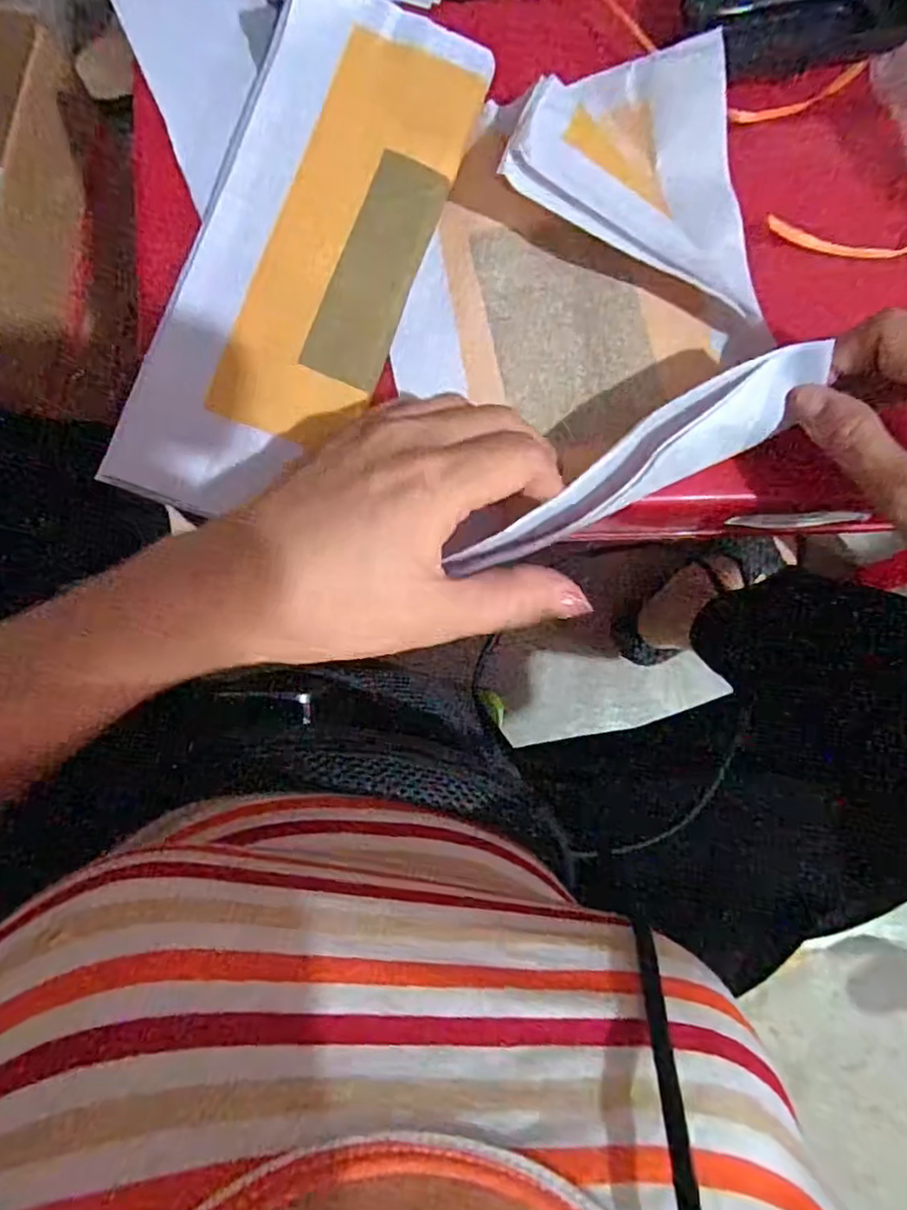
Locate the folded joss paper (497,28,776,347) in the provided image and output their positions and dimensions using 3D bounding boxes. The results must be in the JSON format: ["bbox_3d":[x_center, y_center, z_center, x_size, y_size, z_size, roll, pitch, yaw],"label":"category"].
[{"bbox_3d":[0.094,-0.196,0.291,0.127,0.045,0.098,18,86,-2],"label":"folded joss paper"}]

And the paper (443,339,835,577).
[{"bbox_3d":[0.073,-0.055,0.260,0.164,0.030,0.027,-31,89,-7],"label":"paper"}]

